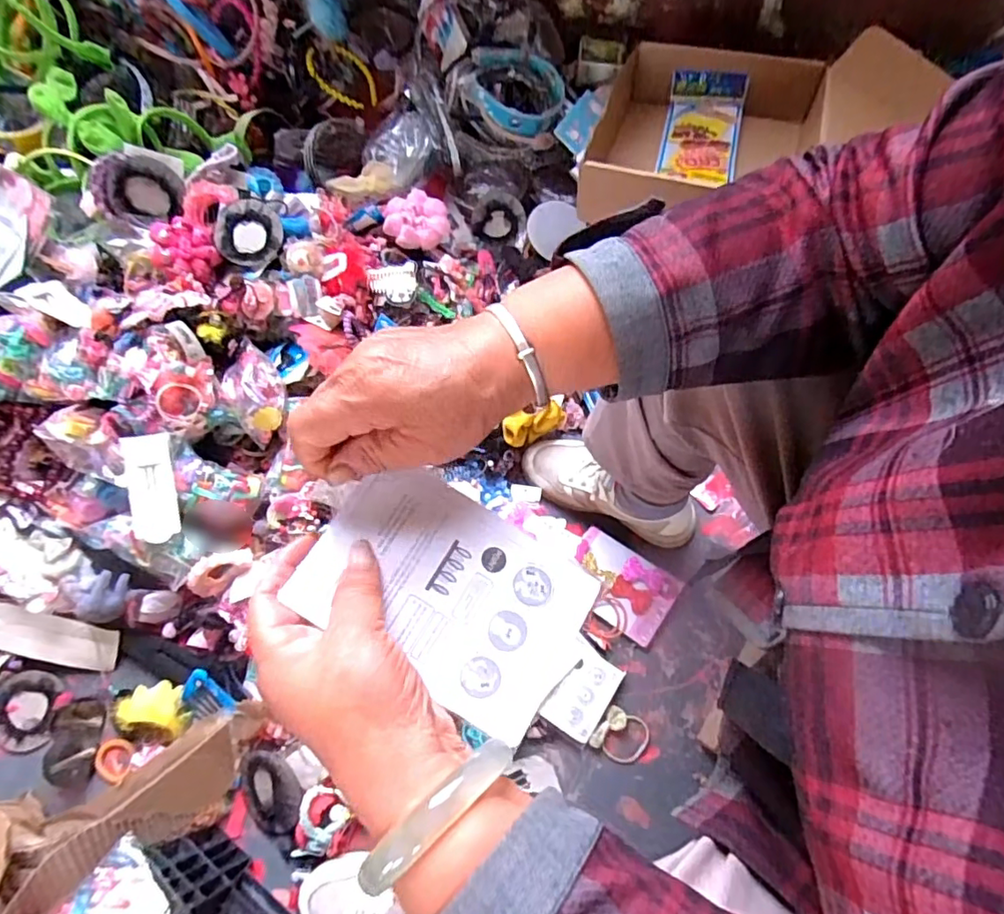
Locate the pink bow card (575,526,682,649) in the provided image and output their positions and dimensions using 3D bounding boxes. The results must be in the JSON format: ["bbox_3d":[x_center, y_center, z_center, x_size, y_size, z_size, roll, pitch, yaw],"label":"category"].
[{"bbox_3d":[0.152,0.162,0.738,0.137,0.009,0.093,32,74,12],"label":"pink bow card"}]

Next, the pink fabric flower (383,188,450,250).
[{"bbox_3d":[-0.131,-0.363,0.874,0.098,0.036,0.079,0,68,2],"label":"pink fabric flower"}]

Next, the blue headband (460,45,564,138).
[{"bbox_3d":[0.018,-0.573,0.894,0.162,0.061,0.136,0,68,2],"label":"blue headband"}]

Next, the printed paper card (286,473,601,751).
[{"bbox_3d":[-0.027,0.069,0.298,0.140,0.008,0.091,32,73,0],"label":"printed paper card"}]

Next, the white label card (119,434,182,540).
[{"bbox_3d":[-0.434,0.037,0.709,0.052,0.008,0.133,-8,87,-15],"label":"white label card"}]

